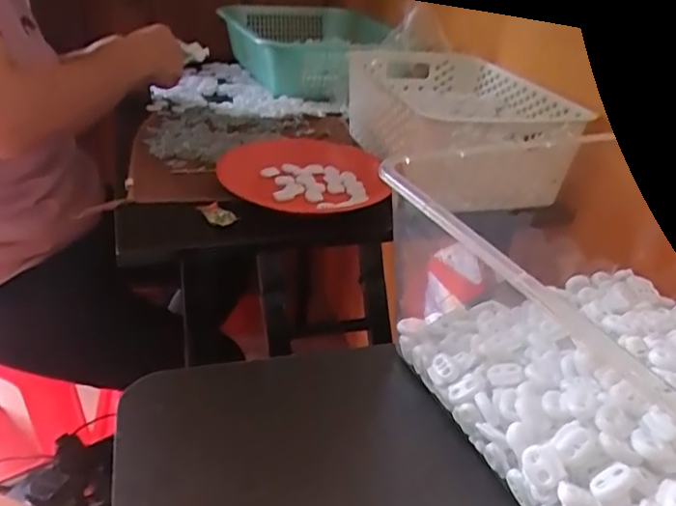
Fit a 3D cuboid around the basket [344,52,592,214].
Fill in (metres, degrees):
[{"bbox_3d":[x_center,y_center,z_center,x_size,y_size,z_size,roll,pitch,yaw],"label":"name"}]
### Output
[{"bbox_3d":[0.146,-0.177,0.769,0.215,0.100,0.345,-2,30,-14],"label":"basket"}]

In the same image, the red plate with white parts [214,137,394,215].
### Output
[{"bbox_3d":[-0.046,-0.087,0.671,0.166,0.033,0.187,26,36,33],"label":"red plate with white parts"}]

